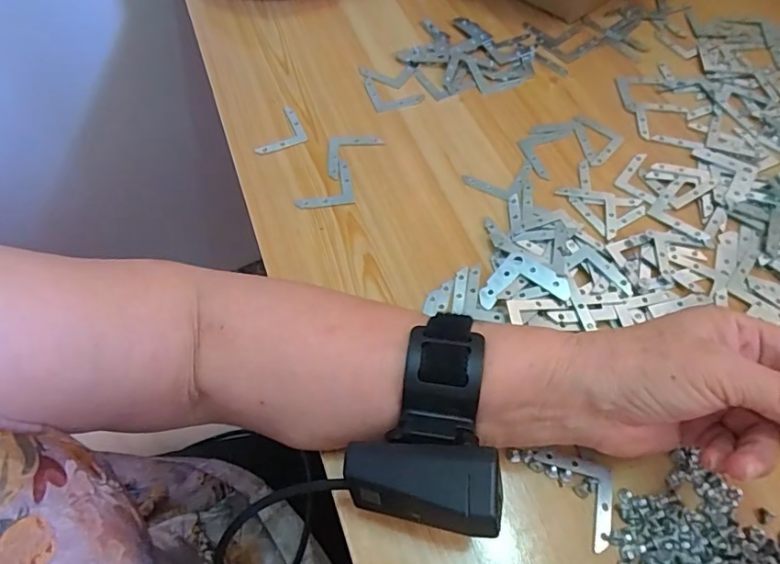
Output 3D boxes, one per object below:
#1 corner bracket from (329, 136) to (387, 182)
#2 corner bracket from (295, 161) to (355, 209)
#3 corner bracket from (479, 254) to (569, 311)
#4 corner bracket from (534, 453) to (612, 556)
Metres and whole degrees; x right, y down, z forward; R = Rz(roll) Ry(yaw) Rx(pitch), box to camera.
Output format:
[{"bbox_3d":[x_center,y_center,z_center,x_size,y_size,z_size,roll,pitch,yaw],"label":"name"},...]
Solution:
[{"bbox_3d":[-0.026,-0.094,0.388,0.042,0.004,0.042,0,59,0],"label":"corner bracket"},{"bbox_3d":[-0.049,-0.072,0.382,0.042,0.004,0.041,-7,59,-4],"label":"corner bracket"},{"bbox_3d":[0.085,0.005,0.325,0.045,0.005,0.045,37,66,20],"label":"corner bracket"},{"bbox_3d":[0.094,0.112,0.266,0.040,0.006,0.041,11,60,7],"label":"corner bracket"}]

